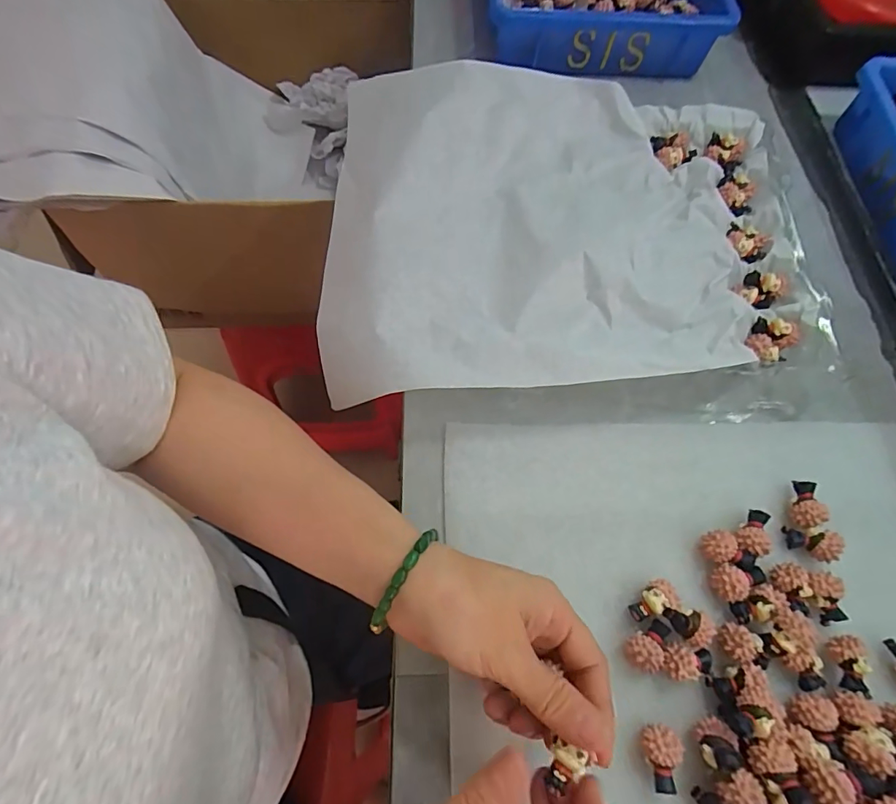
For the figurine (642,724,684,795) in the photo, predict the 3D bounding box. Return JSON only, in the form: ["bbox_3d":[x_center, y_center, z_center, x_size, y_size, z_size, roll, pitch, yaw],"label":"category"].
[{"bbox_3d":[0.114,0.190,0.255,0.017,0.020,0.031,-6,66,-5],"label":"figurine"}]

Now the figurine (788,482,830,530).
[{"bbox_3d":[0.236,0.068,0.316,0.018,0.018,0.031,-3,65,-4],"label":"figurine"}]

